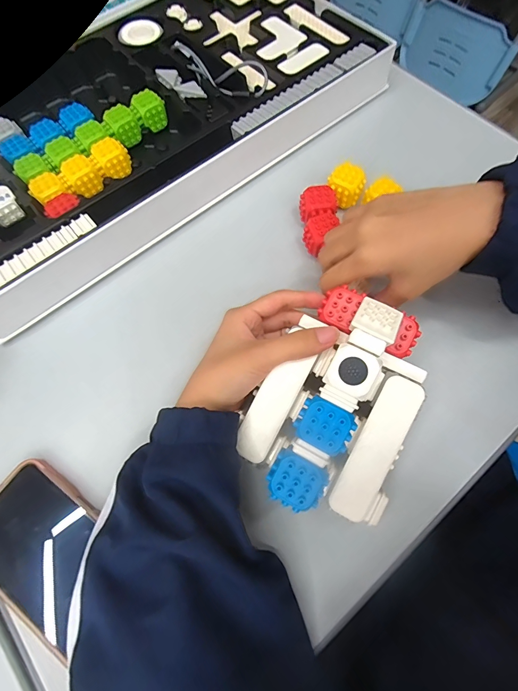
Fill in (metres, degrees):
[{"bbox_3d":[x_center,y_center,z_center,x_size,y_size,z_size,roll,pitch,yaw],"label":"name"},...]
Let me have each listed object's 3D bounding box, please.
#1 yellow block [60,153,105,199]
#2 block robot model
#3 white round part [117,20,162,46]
[{"bbox_3d":[-0.192,-0.185,0.378,0.030,0.025,0.038,-33,71,-11],"label":"yellow block"},{"bbox_3d":[0.058,0.036,0.249,0.111,0.067,0.157,24,71,11],"label":"block robot model"},{"bbox_3d":[-0.151,-0.397,0.444,0.055,0.009,0.043,-16,82,-9],"label":"white round part"}]

